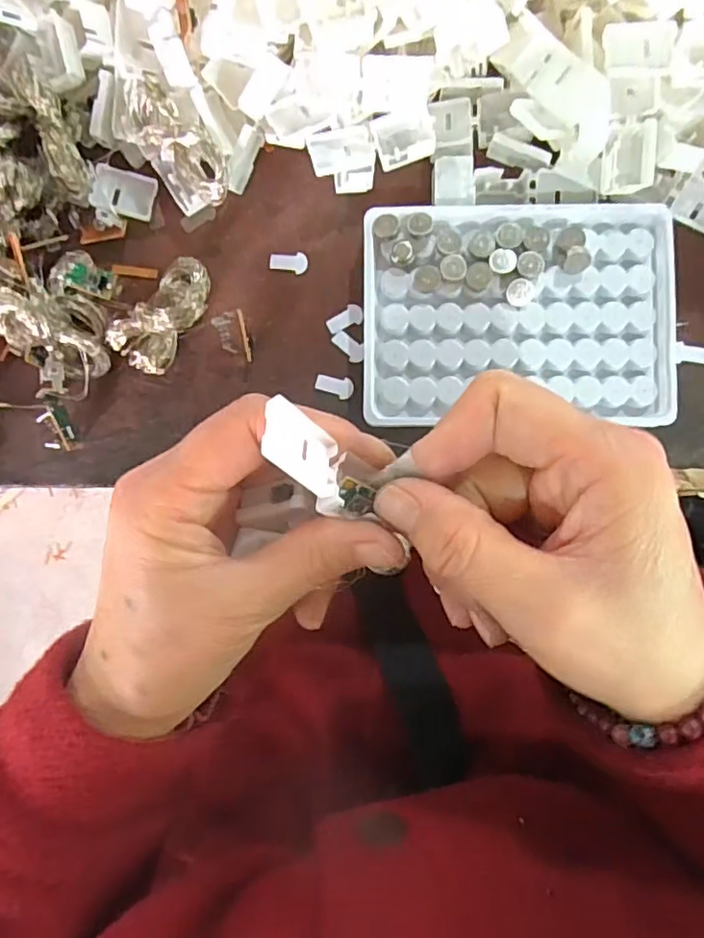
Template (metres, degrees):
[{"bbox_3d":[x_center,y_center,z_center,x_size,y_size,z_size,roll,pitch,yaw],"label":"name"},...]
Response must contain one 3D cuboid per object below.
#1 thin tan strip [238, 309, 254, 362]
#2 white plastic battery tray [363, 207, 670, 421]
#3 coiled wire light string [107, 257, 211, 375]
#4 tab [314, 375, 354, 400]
[{"bbox_3d":[-0.047,-0.059,0.259,0.004,0.008,0.026,-6,124,3],"label":"thin tan strip"},{"bbox_3d":[0.071,-0.067,0.254,0.129,0.019,0.092,-1,88,2],"label":"white plastic battery tray"},{"bbox_3d":[-0.081,-0.068,0.258,0.027,0.027,0.053,37,90,3],"label":"coiled wire light string"},{"bbox_3d":[-0.008,-0.037,0.266,0.017,0.004,0.010,6,88,3],"label":"tab"}]

